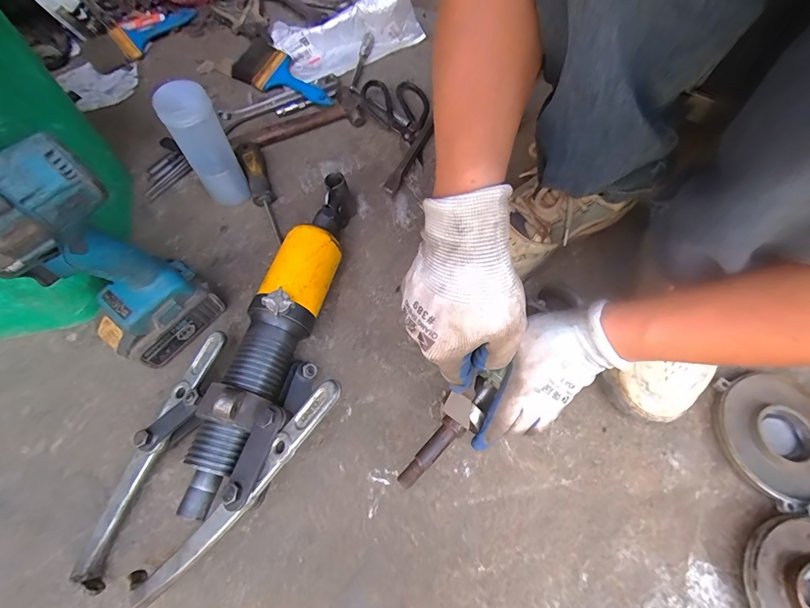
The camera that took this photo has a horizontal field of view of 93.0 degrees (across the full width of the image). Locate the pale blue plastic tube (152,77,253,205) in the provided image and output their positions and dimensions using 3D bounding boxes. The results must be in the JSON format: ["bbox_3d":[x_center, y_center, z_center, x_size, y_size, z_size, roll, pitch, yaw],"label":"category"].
[{"bbox_3d":[-0.246,-0.193,0.484,0.056,0.154,0.043,-26,68,-11],"label":"pale blue plastic tube"}]

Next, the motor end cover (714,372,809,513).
[{"bbox_3d":[0.401,0.142,0.411,0.120,0.023,0.128,-5,65,-2],"label":"motor end cover"}]

